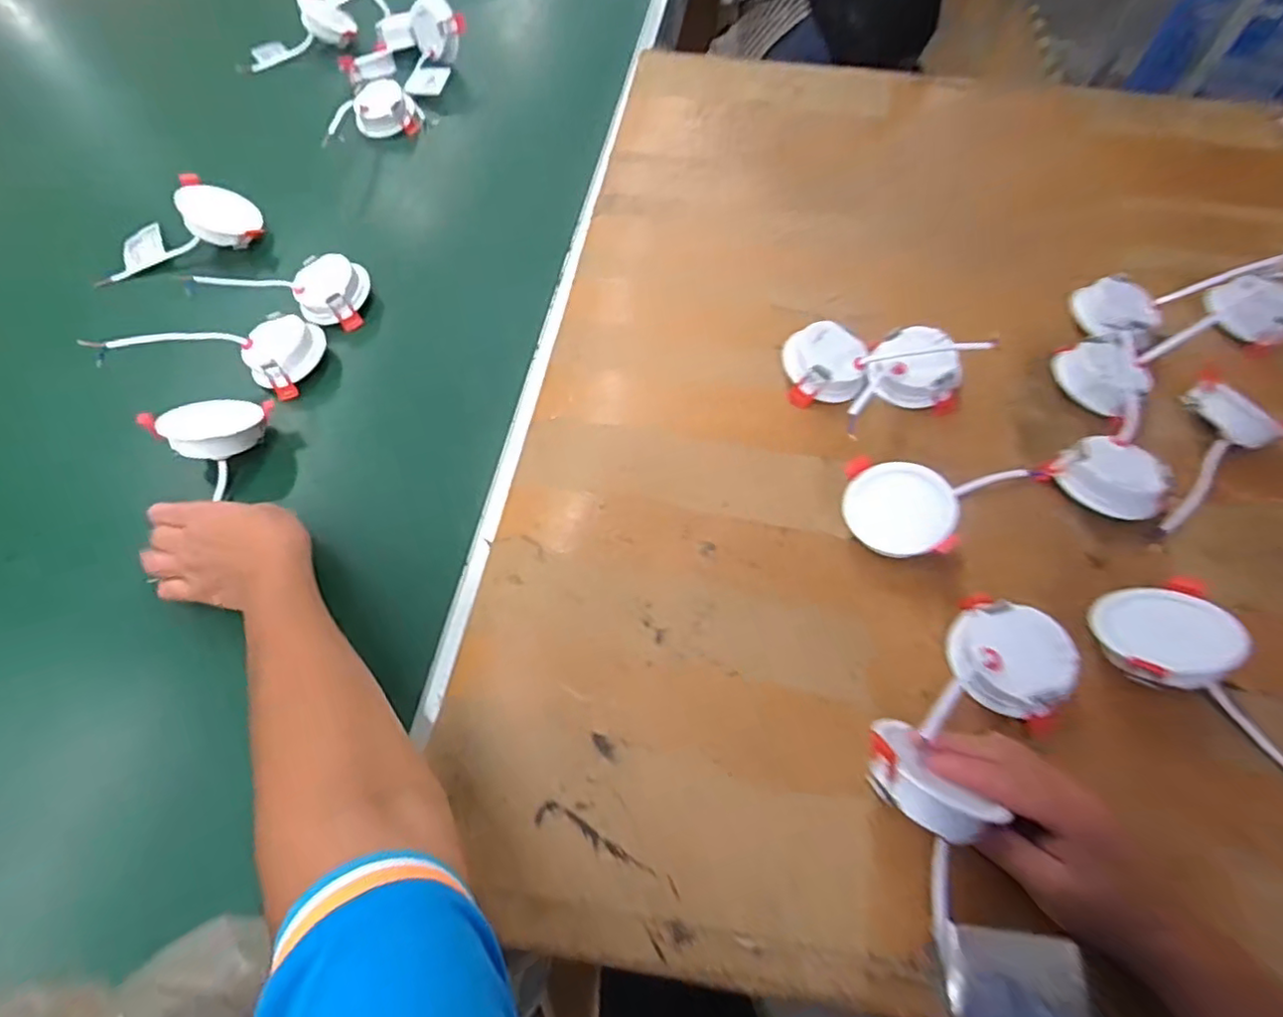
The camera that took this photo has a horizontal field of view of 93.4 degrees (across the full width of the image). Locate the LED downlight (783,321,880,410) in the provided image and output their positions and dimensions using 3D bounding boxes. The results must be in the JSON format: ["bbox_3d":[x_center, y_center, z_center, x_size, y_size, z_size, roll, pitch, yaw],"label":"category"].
[{"bbox_3d":[0.154,-0.117,0.509,0.071,0.035,0.069,0,61,0],"label":"LED downlight"}]

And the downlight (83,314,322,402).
[{"bbox_3d":[-0.375,-0.139,0.532,0.170,0.031,0.080,-3,60,-19],"label":"downlight"}]

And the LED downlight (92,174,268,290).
[{"bbox_3d":[-0.479,-0.289,0.626,0.151,0.056,0.069,-18,69,2],"label":"LED downlight"}]

